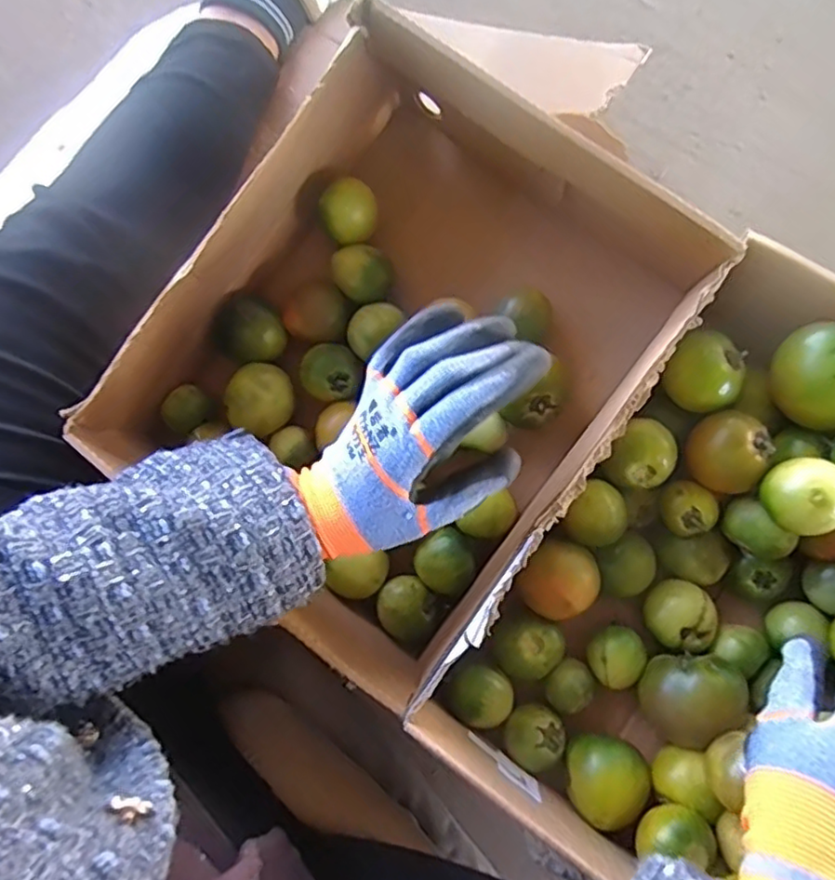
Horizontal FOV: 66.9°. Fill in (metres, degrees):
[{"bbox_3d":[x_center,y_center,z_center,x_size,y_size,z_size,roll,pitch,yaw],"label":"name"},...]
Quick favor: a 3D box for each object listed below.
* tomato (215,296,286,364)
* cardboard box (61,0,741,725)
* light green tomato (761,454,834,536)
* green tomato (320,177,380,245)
[{"bbox_3d":[-0.124,-0.080,0.471,0.046,0.037,0.050,0,78,0],"label":"tomato"},{"bbox_3d":[-0.012,-0.069,0.422,0.256,0.144,0.344,35,80,7],"label":"cardboard box"},{"bbox_3d":[0.228,0.035,0.380,0.041,0.050,0.044,0,78,0],"label":"light green tomato"},{"bbox_3d":[-0.048,-0.162,0.458,0.039,0.050,0.036,0,78,0],"label":"green tomato"}]

